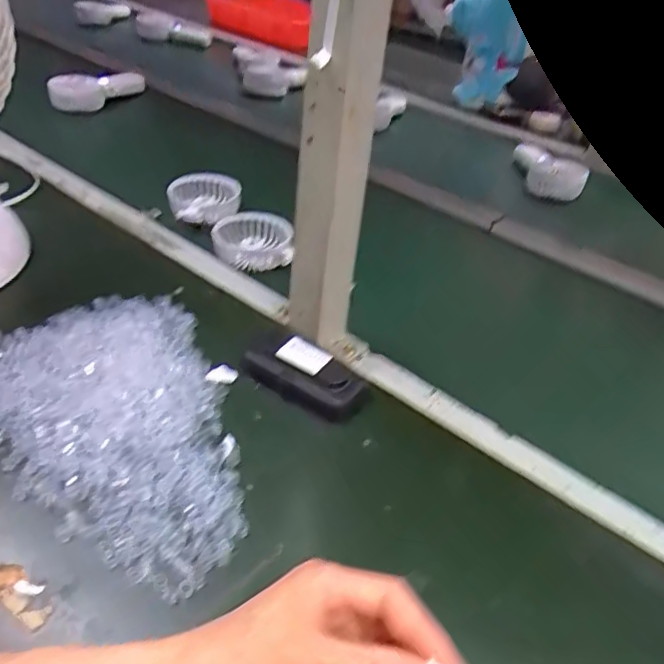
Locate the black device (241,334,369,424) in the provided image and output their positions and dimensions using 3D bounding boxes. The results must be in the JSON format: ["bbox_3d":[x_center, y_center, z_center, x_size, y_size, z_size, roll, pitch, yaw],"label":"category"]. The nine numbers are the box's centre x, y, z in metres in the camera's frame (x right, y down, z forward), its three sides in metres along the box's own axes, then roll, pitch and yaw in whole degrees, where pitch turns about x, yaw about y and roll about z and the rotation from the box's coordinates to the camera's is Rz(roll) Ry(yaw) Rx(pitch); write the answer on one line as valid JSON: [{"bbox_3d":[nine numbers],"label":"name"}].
[{"bbox_3d":[-0.025,0.036,0.502,0.106,0.033,0.051,34,45,30],"label":"black device"}]

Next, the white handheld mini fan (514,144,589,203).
[{"bbox_3d":[0.362,-0.271,1.009,0.098,0.056,0.141,8,38,1],"label":"white handheld mini fan"}]

